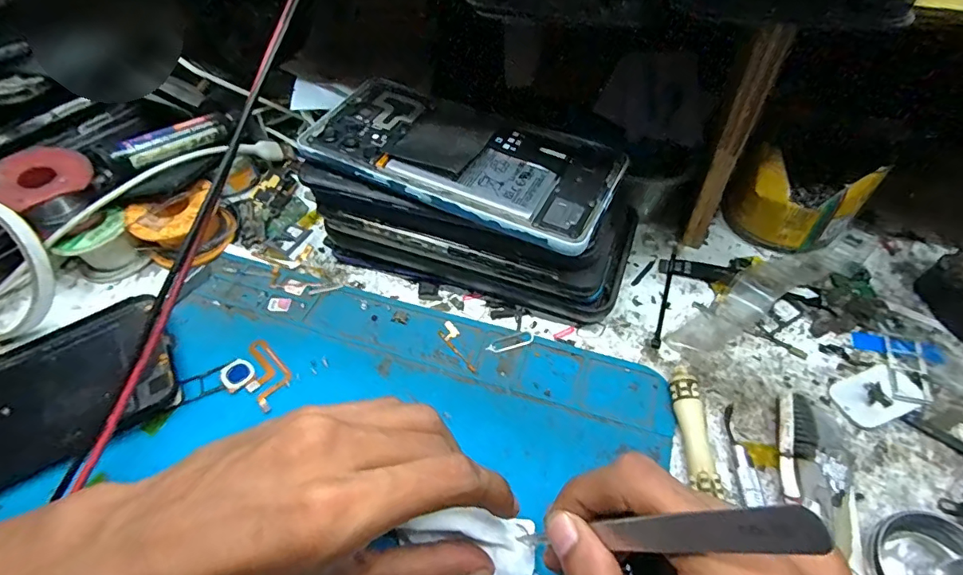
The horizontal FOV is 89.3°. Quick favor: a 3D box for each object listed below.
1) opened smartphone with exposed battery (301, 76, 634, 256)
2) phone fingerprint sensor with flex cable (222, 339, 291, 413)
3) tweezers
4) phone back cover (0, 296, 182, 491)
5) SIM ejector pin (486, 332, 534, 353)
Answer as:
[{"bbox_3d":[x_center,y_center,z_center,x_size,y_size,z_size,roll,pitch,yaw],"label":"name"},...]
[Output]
[{"bbox_3d":[-0.011,-0.067,0.247,0.155,0.013,0.074,23,58,19],"label":"opened smartphone with exposed battery"},{"bbox_3d":[-0.119,0.047,0.258,0.041,0.004,0.028,33,60,27],"label":"phone fingerprint sensor with flex cable"},{"bbox_3d":[0.042,0.076,0.149,0.006,0.125,0.007,30,54,-9],"label":"tweezers"},{"bbox_3d":[-0.242,0.062,0.248,0.158,0.013,0.085,-24,54,-15],"label":"phone back cover"},{"bbox_3d":[0.016,0.030,0.260,0.026,0.004,0.008,-18,52,-11],"label":"SIM ejector pin"}]

